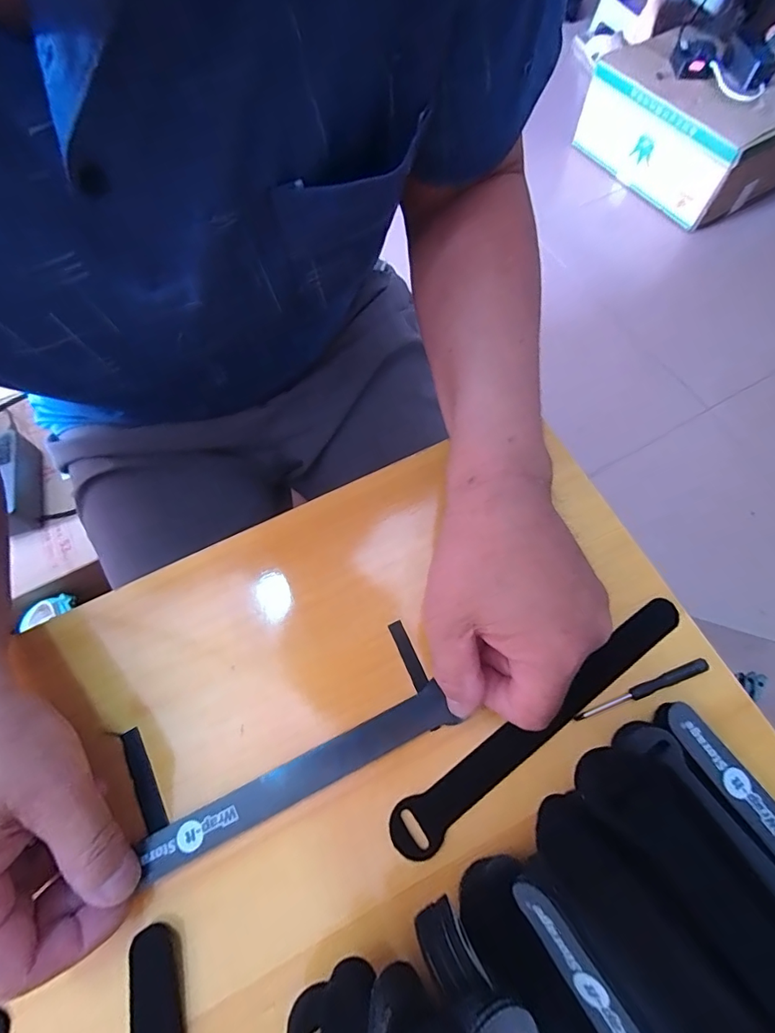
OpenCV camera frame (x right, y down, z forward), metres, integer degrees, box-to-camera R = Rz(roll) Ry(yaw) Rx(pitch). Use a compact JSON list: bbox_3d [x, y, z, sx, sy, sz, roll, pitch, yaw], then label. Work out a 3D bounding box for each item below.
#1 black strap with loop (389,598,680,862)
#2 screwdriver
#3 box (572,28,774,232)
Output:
[{"bbox_3d":[0.086,0.110,0.252,0.198,0.008,0.024,-33,70,-11],"label":"black strap with loop"},{"bbox_3d":[0.138,0.095,0.252,0.078,0.004,0.007,-19,68,-6],"label":"screwdriver"},{"bbox_3d":[0.686,-0.918,1.085,0.256,0.182,0.478,-32,70,-11],"label":"box"}]

